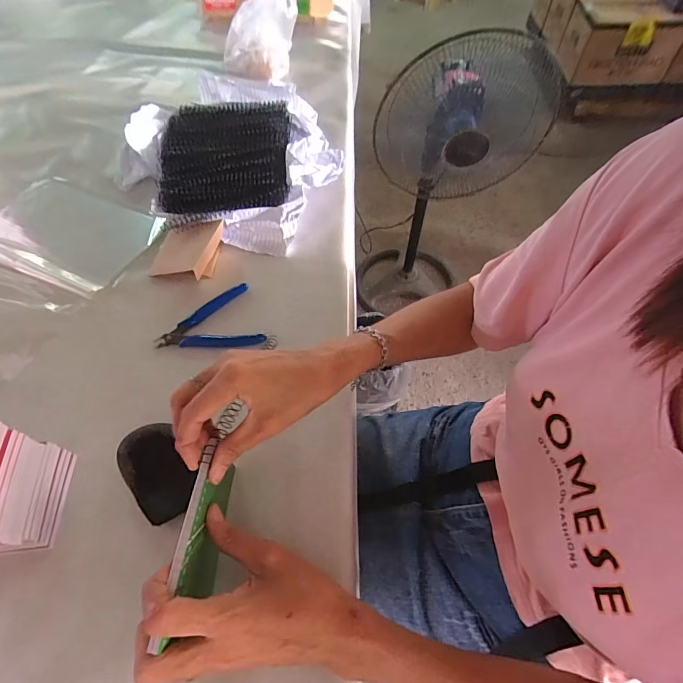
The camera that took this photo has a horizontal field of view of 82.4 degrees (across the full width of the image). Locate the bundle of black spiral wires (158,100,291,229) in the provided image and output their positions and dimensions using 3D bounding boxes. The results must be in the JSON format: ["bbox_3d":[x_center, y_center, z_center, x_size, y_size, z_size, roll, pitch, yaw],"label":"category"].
[{"bbox_3d":[-0.167,-0.263,0.562,0.186,0.033,0.204,-7,78,-3],"label":"bundle of black spiral wires"}]

